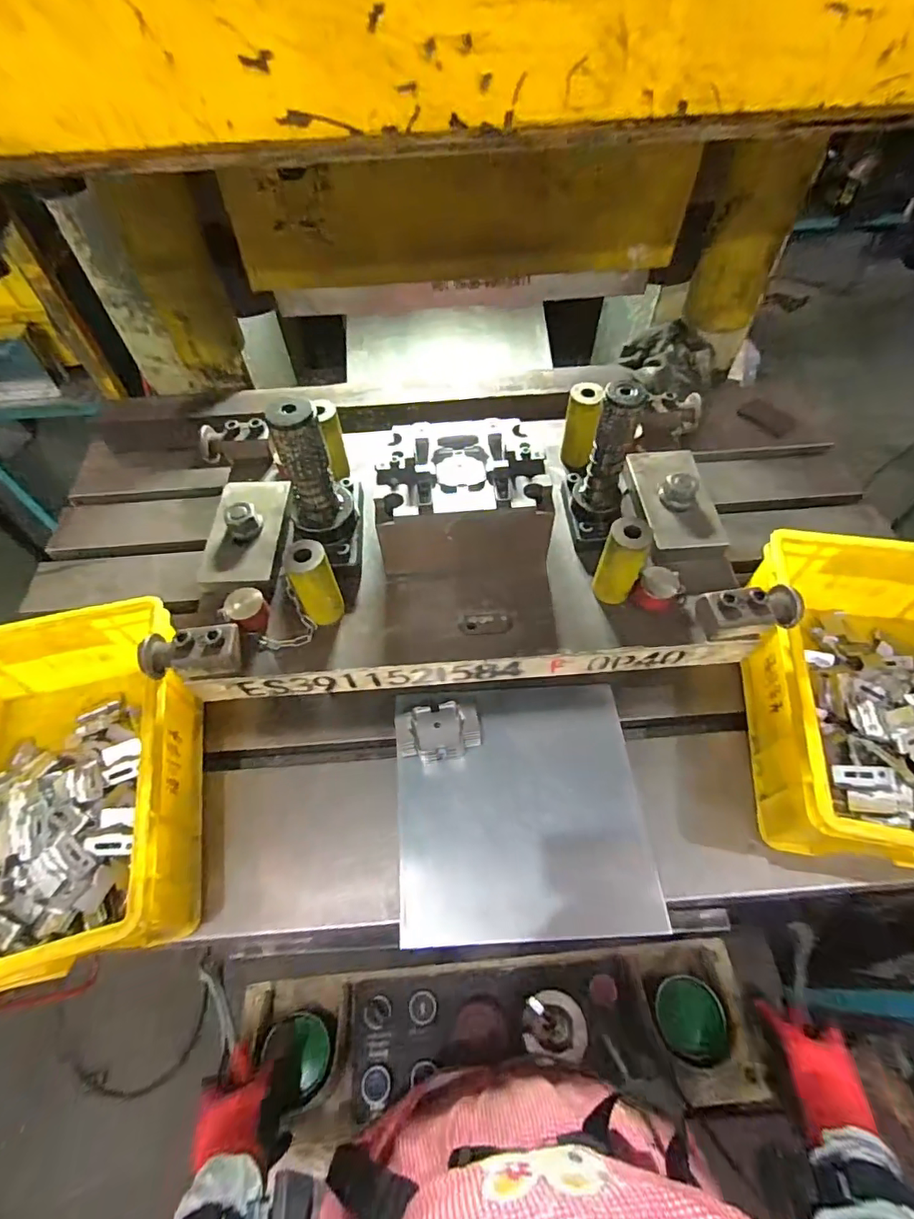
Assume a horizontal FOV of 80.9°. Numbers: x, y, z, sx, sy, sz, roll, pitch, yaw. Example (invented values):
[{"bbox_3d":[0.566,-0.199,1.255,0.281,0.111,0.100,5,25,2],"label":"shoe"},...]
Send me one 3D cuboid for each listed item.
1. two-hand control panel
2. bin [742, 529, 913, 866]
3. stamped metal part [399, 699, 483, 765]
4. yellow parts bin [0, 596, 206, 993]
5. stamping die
[{"bbox_3d":[0.046,0.458,0.576,0.540,0.072,0.137,-5,57,1],"label":"two-hand control panel"},{"bbox_3d":[0.465,0.095,0.574,0.262,0.126,0.343,8,57,6],"label":"bin"},{"bbox_3d":[-0.020,0.141,0.610,0.095,0.051,0.060,-11,58,-7],"label":"stamped metal part"},{"bbox_3d":[-0.410,0.187,0.551,0.261,0.155,0.334,-10,57,-6],"label":"yellow parts bin"},{"bbox_3d":[0.007,-0.115,0.573,0.633,0.203,0.323,-4,57,-2],"label":"stamping die"}]

